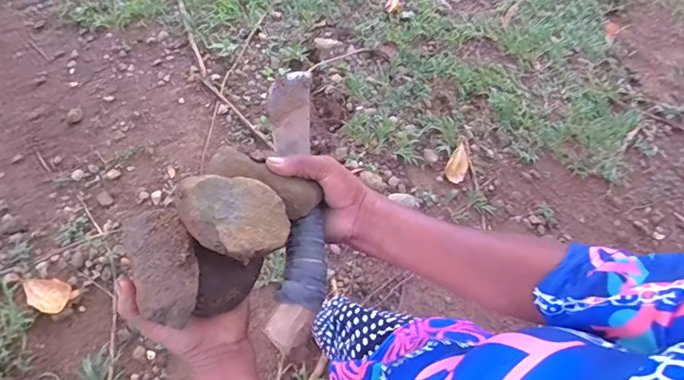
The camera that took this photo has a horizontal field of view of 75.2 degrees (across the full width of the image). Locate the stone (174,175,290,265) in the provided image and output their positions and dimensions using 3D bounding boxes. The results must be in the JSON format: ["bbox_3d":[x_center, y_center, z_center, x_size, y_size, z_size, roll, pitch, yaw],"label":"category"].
[{"bbox_3d":[-0.094,0.026,0.384,0.091,0.035,0.069,-1,74,-39],"label":"stone"}]

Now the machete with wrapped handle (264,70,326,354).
[{"bbox_3d":[-0.050,0.003,0.448,0.053,0.021,0.296,-5,63,-5],"label":"machete with wrapped handle"}]

